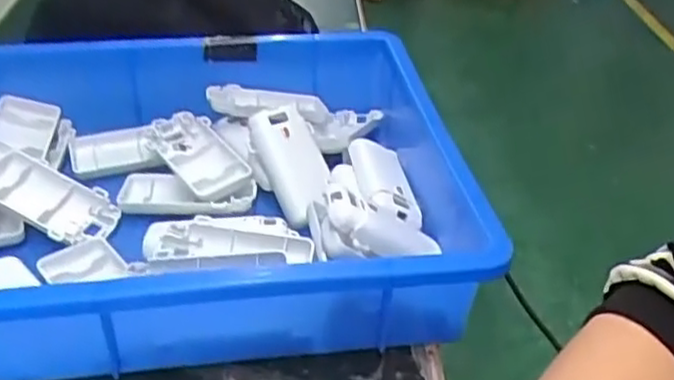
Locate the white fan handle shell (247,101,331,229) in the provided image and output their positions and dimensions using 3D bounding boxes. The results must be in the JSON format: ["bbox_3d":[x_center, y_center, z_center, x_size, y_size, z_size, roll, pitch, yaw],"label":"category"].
[{"bbox_3d":[-0.033,-0.020,0.525,0.043,0.019,0.094,-12,71,-19],"label":"white fan handle shell"}]

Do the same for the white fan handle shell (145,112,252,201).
[{"bbox_3d":[-0.108,-0.027,0.544,0.044,0.025,0.113,-20,43,-28],"label":"white fan handle shell"}]

